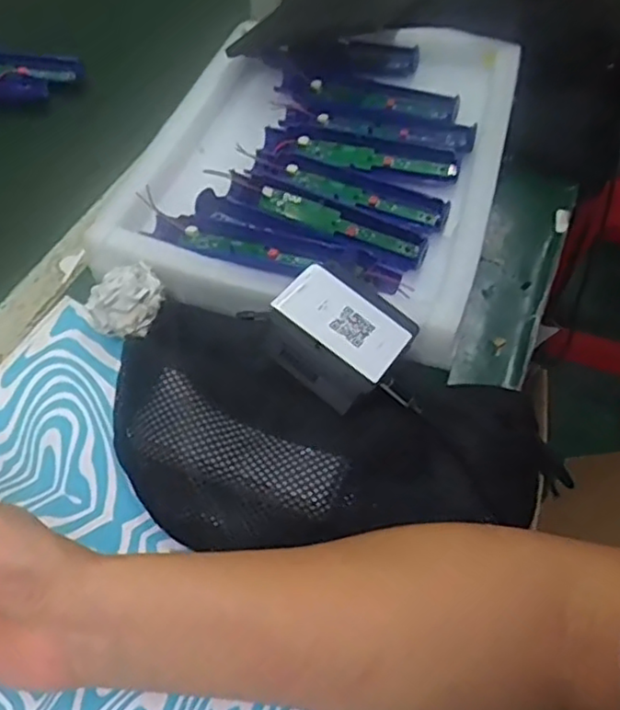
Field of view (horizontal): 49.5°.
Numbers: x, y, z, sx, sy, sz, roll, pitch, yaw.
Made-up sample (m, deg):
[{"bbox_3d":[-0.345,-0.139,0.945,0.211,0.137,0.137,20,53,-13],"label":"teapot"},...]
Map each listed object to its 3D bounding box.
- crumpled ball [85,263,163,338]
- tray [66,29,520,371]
[{"bbox_3d":[-0.134,-0.036,0.494,0.053,0.052,0.045,-14,55,-13],"label":"crumpled ball"},{"bbox_3d":[0.009,-0.167,0.583,0.303,0.066,0.350,15,54,9],"label":"tray"}]

